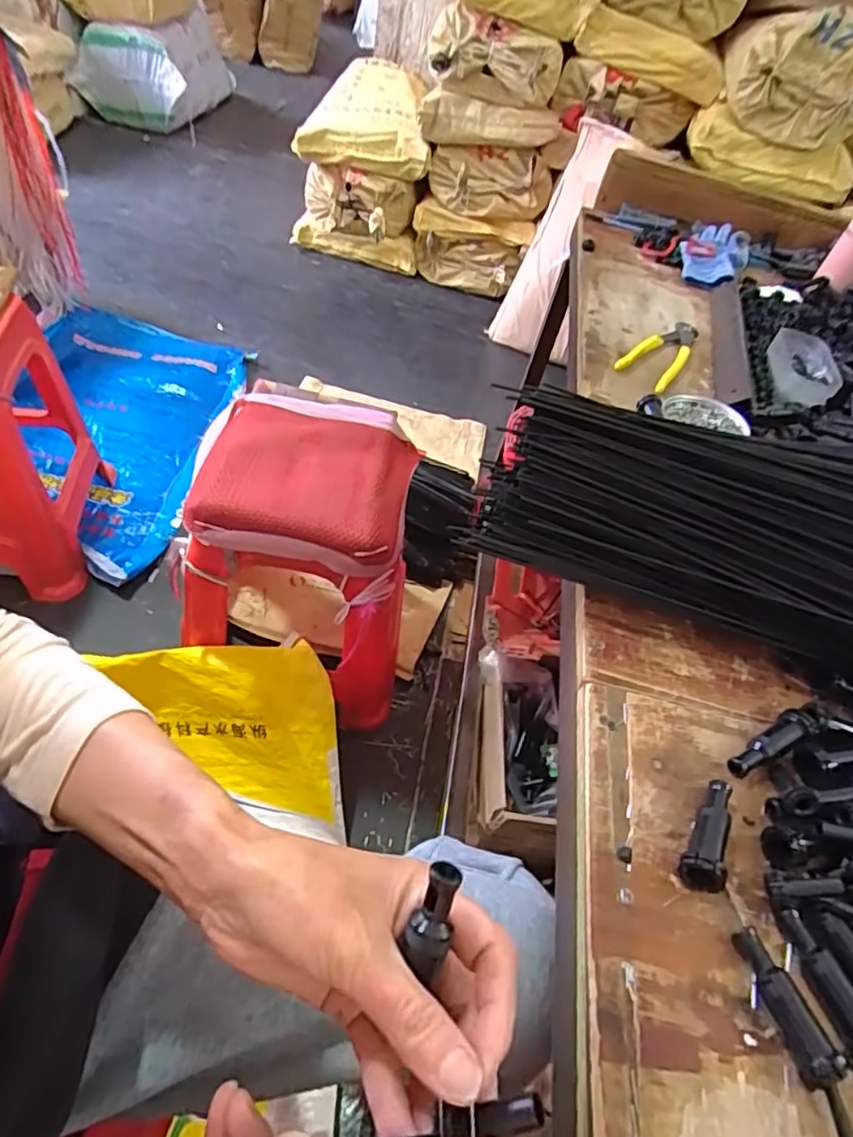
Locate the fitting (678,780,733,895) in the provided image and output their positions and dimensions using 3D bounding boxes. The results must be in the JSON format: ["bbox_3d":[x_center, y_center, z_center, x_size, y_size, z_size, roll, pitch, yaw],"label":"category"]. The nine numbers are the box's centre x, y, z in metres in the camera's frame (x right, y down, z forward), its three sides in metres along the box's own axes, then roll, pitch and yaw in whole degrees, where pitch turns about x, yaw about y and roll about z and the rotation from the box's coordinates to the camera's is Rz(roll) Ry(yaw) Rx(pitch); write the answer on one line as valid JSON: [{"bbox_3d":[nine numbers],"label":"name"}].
[{"bbox_3d":[0.168,0.154,0.359,0.024,0.024,0.063,34,51,15],"label":"fitting"}]

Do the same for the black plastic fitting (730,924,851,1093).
[{"bbox_3d":[0.180,0.218,0.311,0.019,0.019,0.066,-2,52,-15],"label":"black plastic fitting"}]

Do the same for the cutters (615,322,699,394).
[{"bbox_3d":[0.279,-0.254,0.731,0.060,0.015,0.152,35,52,15],"label":"cutters"}]

